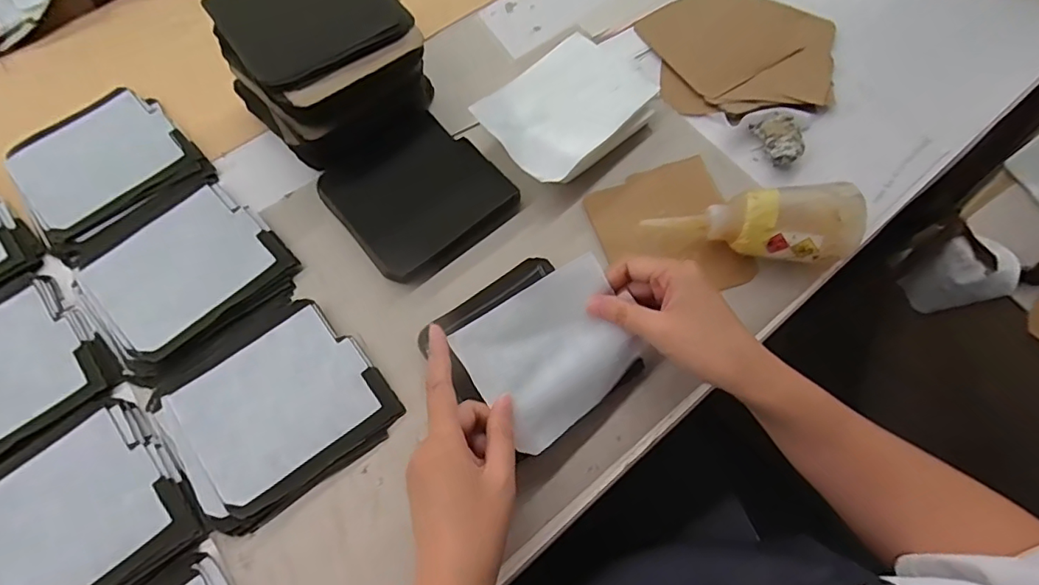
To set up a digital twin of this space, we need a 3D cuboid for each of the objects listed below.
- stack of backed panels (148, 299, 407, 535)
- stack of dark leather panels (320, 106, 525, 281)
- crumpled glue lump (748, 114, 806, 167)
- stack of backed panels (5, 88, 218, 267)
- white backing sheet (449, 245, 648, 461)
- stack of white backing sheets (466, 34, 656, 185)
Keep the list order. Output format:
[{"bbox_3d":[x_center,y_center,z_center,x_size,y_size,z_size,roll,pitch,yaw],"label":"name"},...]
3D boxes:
[{"bbox_3d":[-0.189,0.089,0.405,0.152,0.010,0.136,-36,74,-15],"label":"stack of backed panels"},{"bbox_3d":[-0.091,-0.090,0.476,0.138,0.020,0.129,-37,75,-15],"label":"stack of dark leather panels"},{"bbox_3d":[0.251,-0.148,0.503,0.029,0.028,0.053,-12,70,-7],"label":"crumpled glue lump"},{"bbox_3d":[-0.383,-0.117,0.487,0.145,0.014,0.152,-37,75,-15],"label":"stack of backed panels"},{"bbox_3d":[0.025,0.042,0.382,0.118,0.037,0.100,-32,73,-13],"label":"white backing sheet"},{"bbox_3d":[0.048,-0.172,0.501,0.115,0.039,0.165,41,73,13],"label":"stack of white backing sheets"}]

